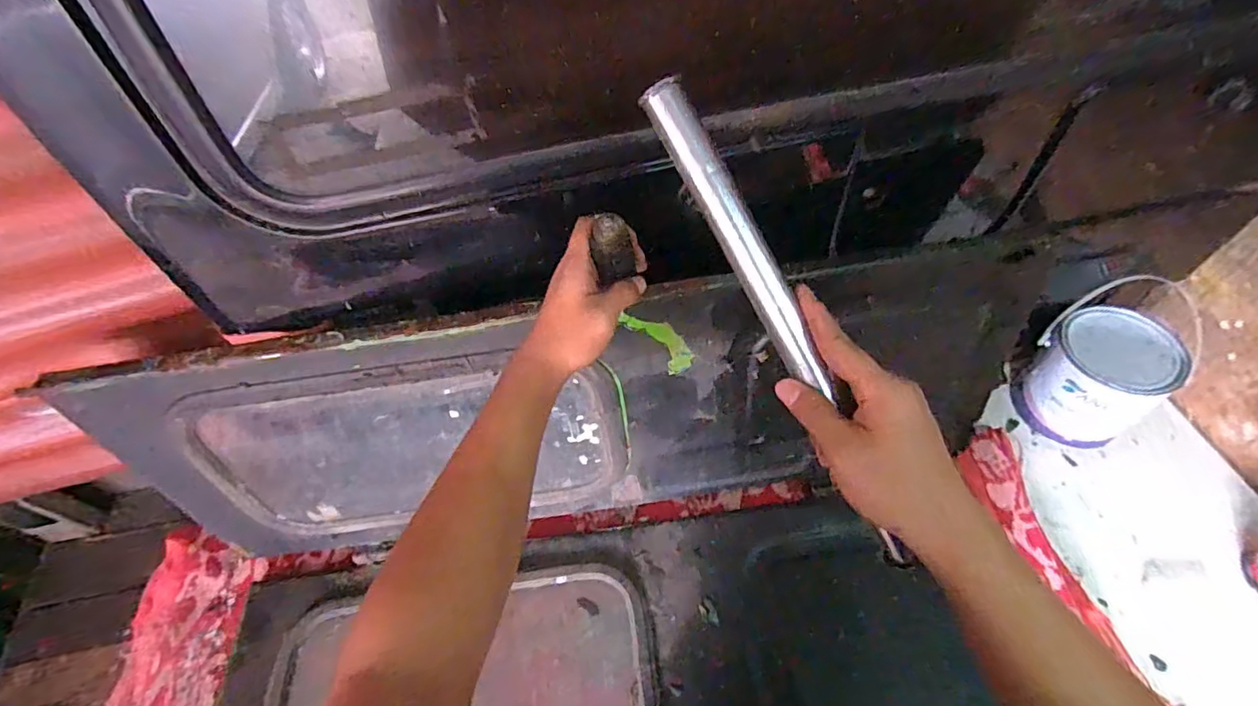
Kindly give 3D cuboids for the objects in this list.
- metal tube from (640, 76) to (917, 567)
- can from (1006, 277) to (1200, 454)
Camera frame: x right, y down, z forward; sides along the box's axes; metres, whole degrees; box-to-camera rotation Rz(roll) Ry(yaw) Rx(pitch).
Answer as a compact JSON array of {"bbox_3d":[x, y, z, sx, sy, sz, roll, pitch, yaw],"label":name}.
[{"bbox_3d":[0.098,-0.014,0.347,0.022,0.016,0.328,-30,96,-16],"label":"metal tube"},{"bbox_3d":[0.674,0.037,0.814,0.144,0.167,0.143,-3,52,3],"label":"can"}]

